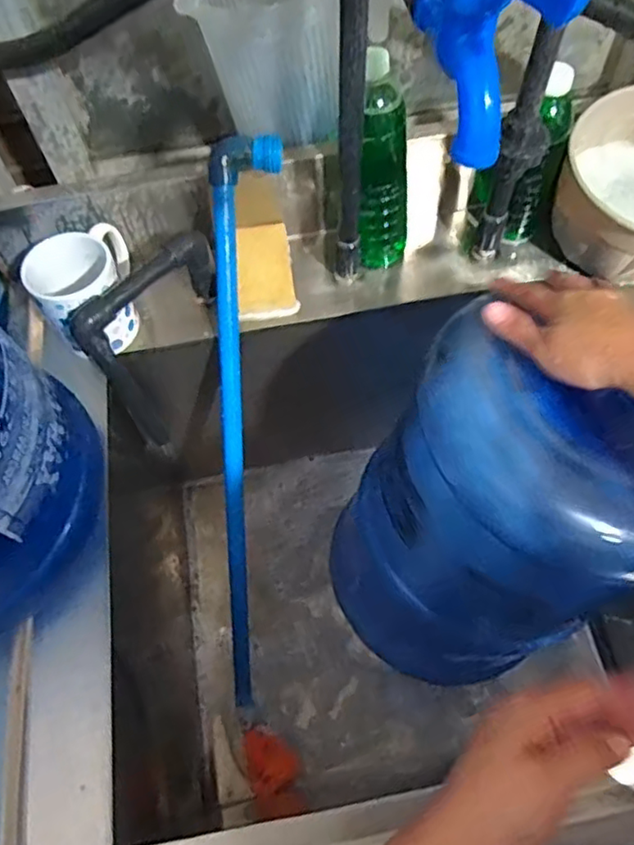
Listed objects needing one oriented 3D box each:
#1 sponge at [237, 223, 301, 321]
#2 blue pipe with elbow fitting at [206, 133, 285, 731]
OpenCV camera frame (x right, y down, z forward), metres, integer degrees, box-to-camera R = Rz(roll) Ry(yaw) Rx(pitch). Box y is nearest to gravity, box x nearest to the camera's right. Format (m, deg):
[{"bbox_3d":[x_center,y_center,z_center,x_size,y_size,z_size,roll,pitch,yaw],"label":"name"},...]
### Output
[{"bbox_3d":[-0.056,-0.163,0.654,0.059,0.024,0.113,-10,61,-3],"label":"sponge"},{"bbox_3d":[-0.076,0.048,0.676,0.067,0.662,0.034,2,17,4],"label":"blue pipe with elbow fitting"}]

